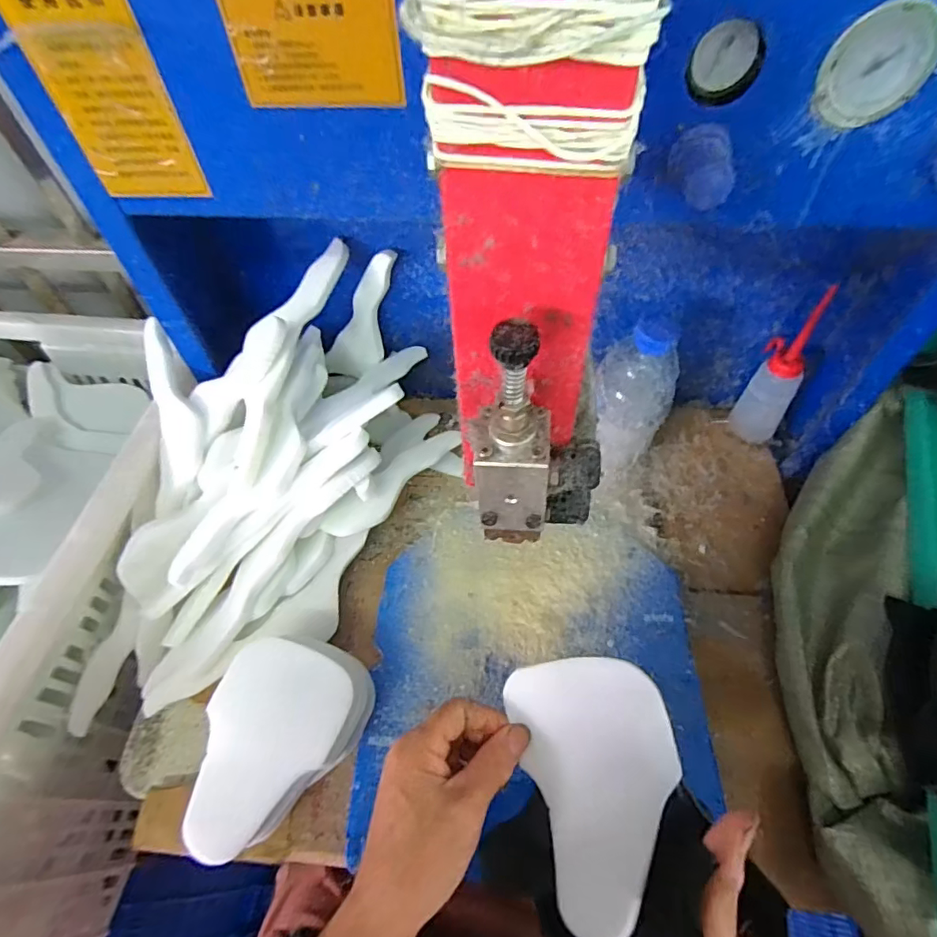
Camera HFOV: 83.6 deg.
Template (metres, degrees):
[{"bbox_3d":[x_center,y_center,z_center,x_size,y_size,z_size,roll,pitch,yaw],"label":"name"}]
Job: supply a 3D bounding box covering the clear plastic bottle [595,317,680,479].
[{"bbox_3d":[0.172,-0.073,0.557,0.078,0.172,0.073,-38,63,-21],"label":"clear plastic bottle"}]

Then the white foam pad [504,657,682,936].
[{"bbox_3d":[0.075,0.182,0.303,0.092,0.019,0.133,-20,65,23],"label":"white foam pad"}]

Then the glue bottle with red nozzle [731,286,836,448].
[{"bbox_3d":[0.337,-0.099,0.564,0.055,0.172,0.044,32,63,21],"label":"glue bottle with red nozzle"}]

